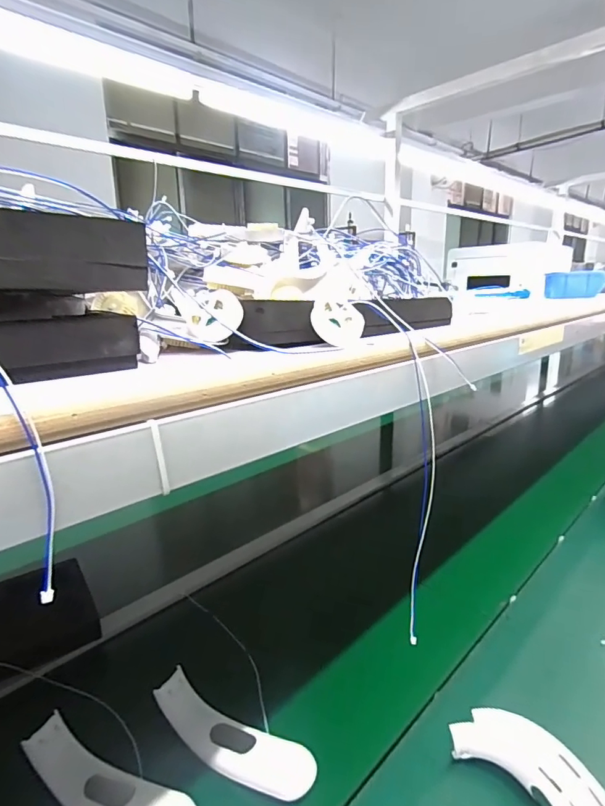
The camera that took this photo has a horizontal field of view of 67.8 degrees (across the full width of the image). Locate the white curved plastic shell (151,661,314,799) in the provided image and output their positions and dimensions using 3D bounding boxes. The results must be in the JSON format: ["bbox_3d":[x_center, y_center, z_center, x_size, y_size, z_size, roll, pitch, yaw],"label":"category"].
[{"bbox_3d":[-0.079,0.361,0.493,0.189,0.035,0.058,6,17,26],"label":"white curved plastic shell"}]

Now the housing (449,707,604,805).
[{"bbox_3d":[0.240,0.376,0.417,0.069,0.052,0.198,-11,18,-29],"label":"housing"}]

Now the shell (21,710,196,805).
[{"bbox_3d":[-0.193,0.376,0.443,0.189,0.036,0.051,4,17,20],"label":"shell"}]

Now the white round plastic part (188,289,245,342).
[{"bbox_3d":[-0.068,-0.070,0.353,0.040,0.042,0.011,8,-19,7],"label":"white round plastic part"}]

